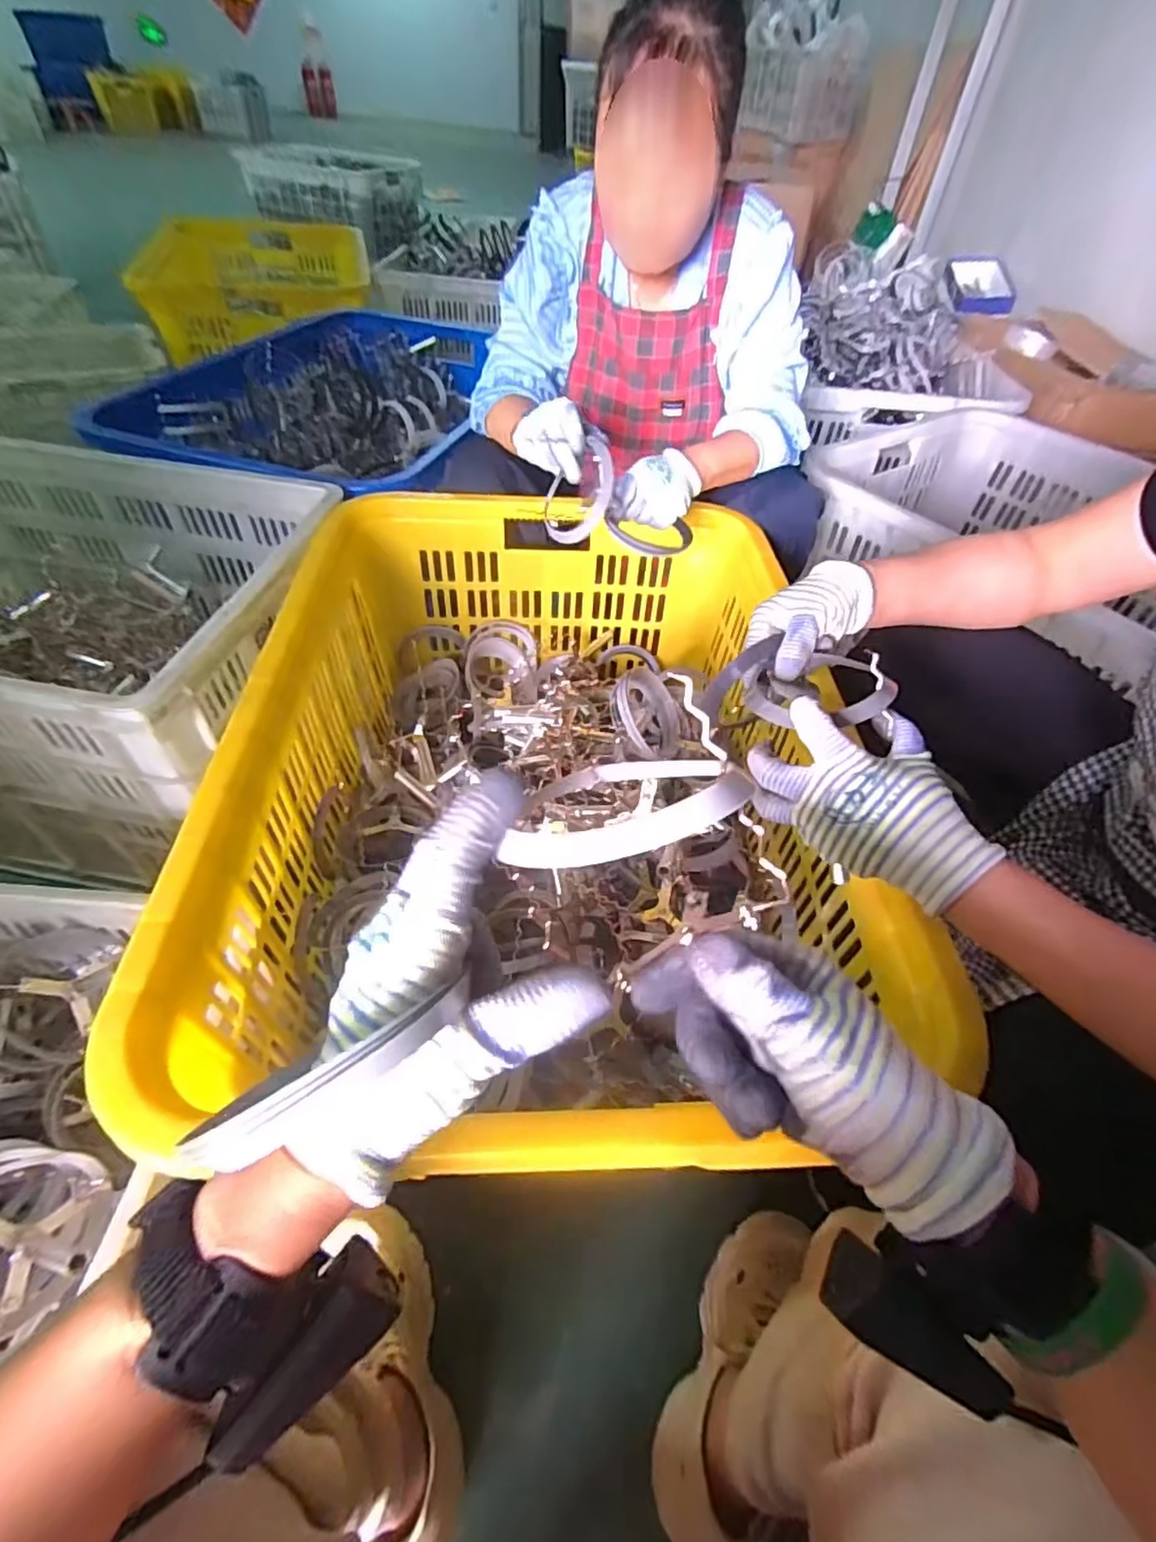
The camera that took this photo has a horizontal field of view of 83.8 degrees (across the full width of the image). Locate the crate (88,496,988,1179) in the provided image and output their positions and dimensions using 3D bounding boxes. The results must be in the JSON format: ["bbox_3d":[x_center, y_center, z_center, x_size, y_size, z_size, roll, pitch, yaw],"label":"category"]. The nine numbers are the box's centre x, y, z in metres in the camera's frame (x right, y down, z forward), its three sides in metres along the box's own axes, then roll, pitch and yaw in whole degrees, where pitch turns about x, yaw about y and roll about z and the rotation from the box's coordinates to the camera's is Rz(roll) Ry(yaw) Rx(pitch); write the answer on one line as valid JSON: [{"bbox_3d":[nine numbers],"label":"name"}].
[{"bbox_3d":[-0.041,-0.028,0.781,0.594,0.285,0.779,-2,48,-6],"label":"crate"}]

